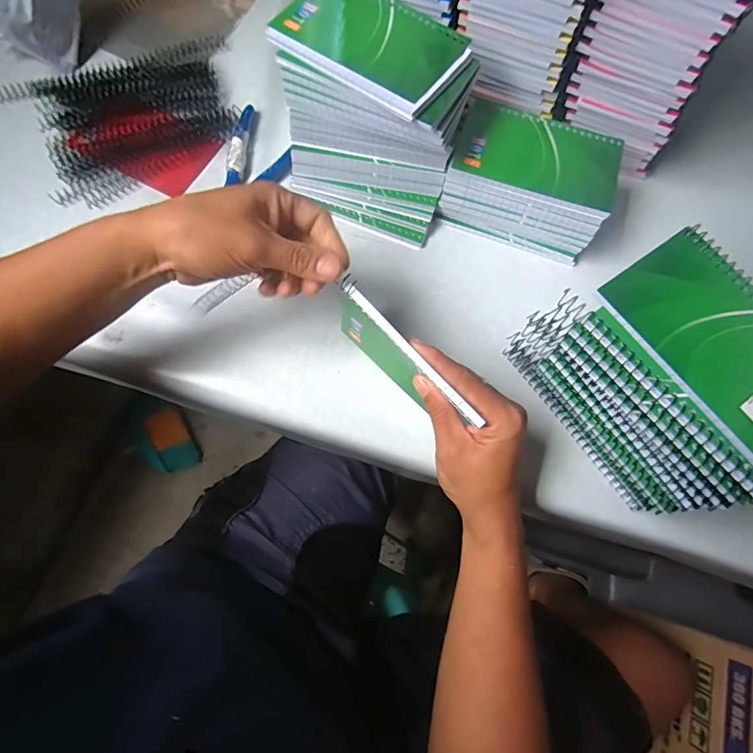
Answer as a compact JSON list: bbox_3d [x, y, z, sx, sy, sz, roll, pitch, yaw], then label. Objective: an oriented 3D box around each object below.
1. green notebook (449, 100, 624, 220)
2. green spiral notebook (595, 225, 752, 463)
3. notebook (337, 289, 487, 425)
[{"bbox_3d":[0.133,-0.181,0.357,0.129,0.005,0.079,17,74,4],"label":"green notebook"},{"bbox_3d":[0.200,-0.020,0.247,0.082,0.005,0.132,-33,77,-12],"label":"green spiral notebook"},{"bbox_3d":[0.017,-0.007,0.311,0.009,0.076,0.126,-41,78,-13],"label":"notebook"}]

